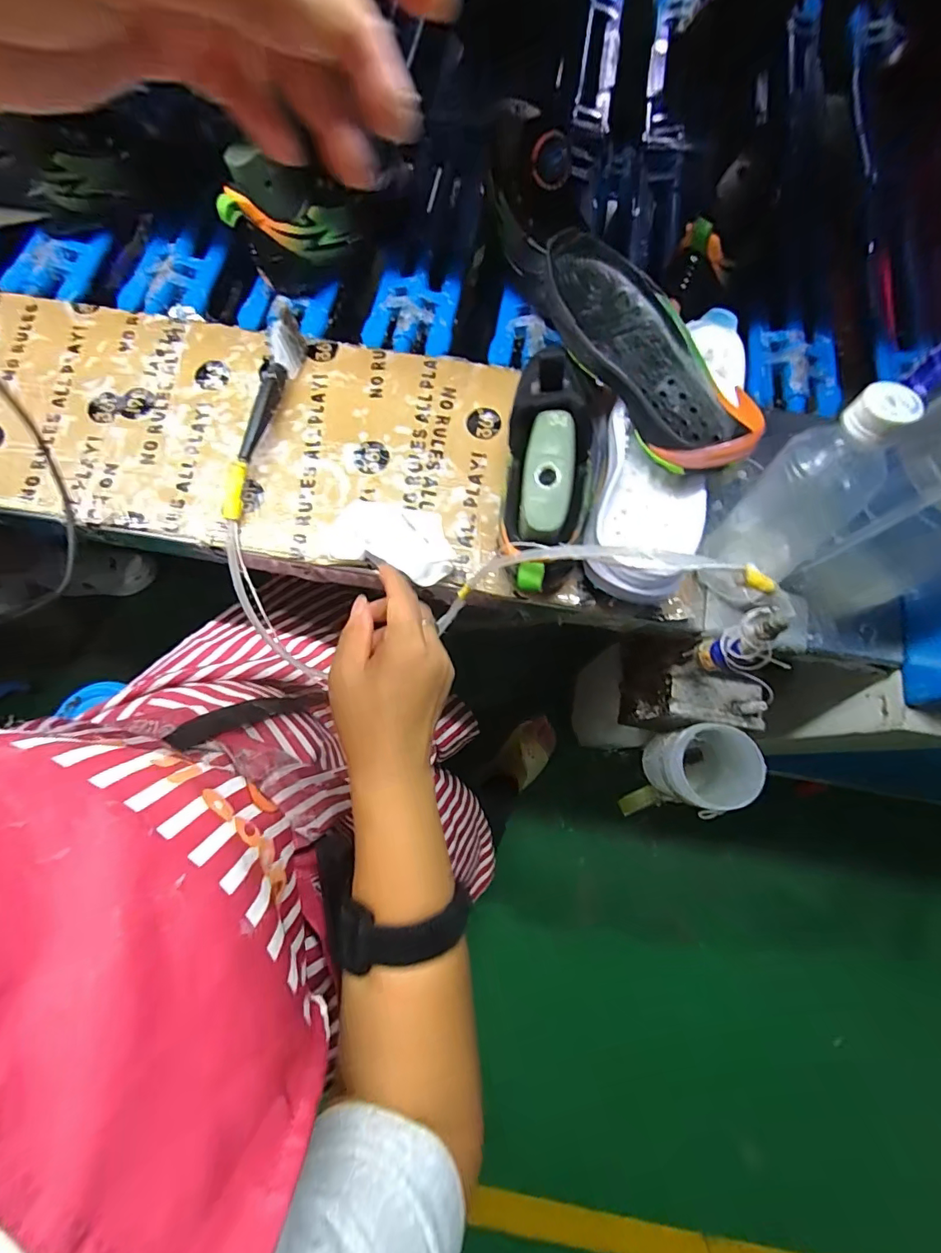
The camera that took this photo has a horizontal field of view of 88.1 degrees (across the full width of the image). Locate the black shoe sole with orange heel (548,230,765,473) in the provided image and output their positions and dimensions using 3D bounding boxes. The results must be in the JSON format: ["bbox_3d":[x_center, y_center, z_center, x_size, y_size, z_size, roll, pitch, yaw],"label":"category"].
[{"bbox_3d":[0.149,-0.229,0.403,0.097,0.044,0.242,-30,77,-3],"label":"black shoe sole with orange heel"}]

